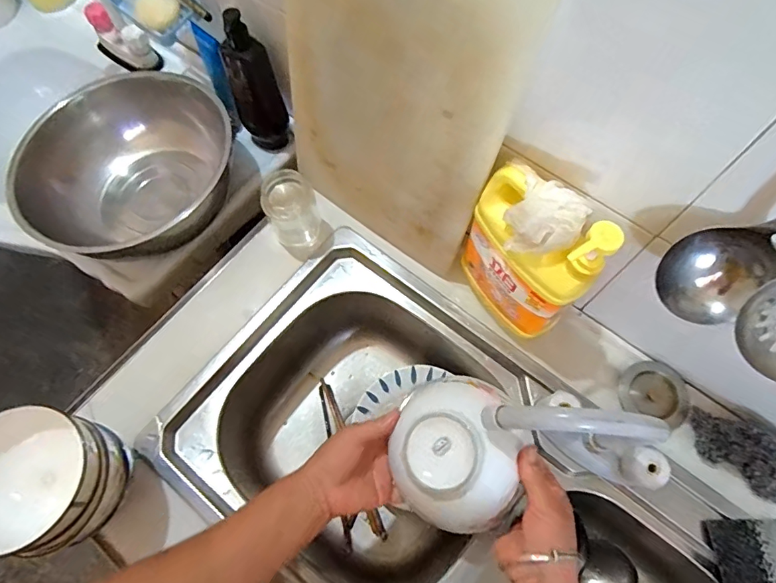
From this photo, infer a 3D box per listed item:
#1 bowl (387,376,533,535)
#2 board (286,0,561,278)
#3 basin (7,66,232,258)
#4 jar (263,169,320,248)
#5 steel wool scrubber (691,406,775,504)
[{"bbox_3d":[0.066,0.151,0.432,0.129,0.079,0.129,-4,77,17],"label":"bowl"},{"bbox_3d":[-0.004,-0.200,0.518,0.270,0.379,0.019,37,60,14],"label":"board"},{"bbox_3d":[-0.378,-0.177,0.707,0.281,0.128,0.302,0,68,0],"label":"basin"},{"bbox_3d":[-0.135,-0.114,0.665,0.070,0.103,0.073,0,68,0],"label":"jar"},{"bbox_3d":[0.425,0.192,0.546,0.142,0.035,0.066,33,72,12],"label":"steel wool scrubber"}]

